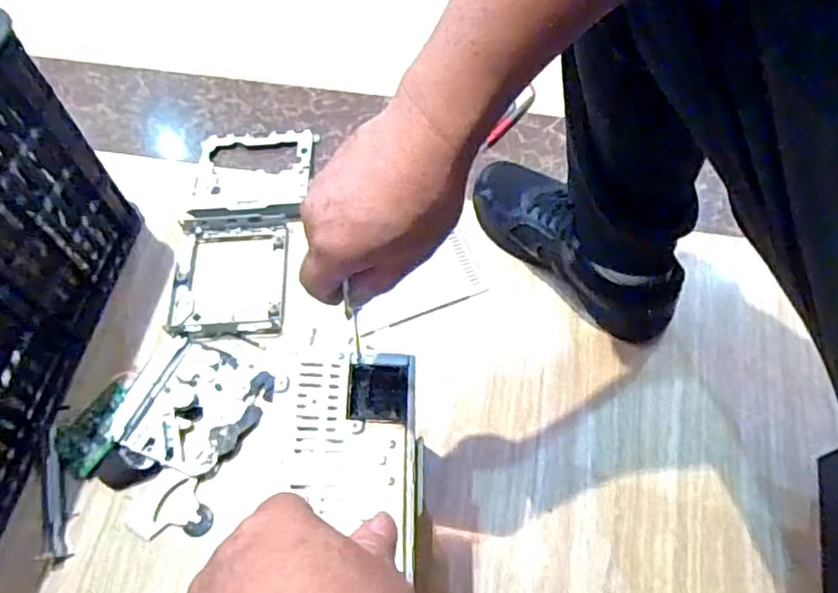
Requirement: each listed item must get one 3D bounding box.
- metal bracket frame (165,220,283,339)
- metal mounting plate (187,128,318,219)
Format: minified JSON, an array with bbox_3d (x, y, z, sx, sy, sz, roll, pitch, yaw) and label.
[{"bbox_3d":[-0.218,-0.023,0.738,0.133,0.024,0.149,0,62,2],"label":"metal bracket frame"},{"bbox_3d":[-0.203,-0.151,0.806,0.146,0.023,0.146,-5,52,0],"label":"metal mounting plate"}]

